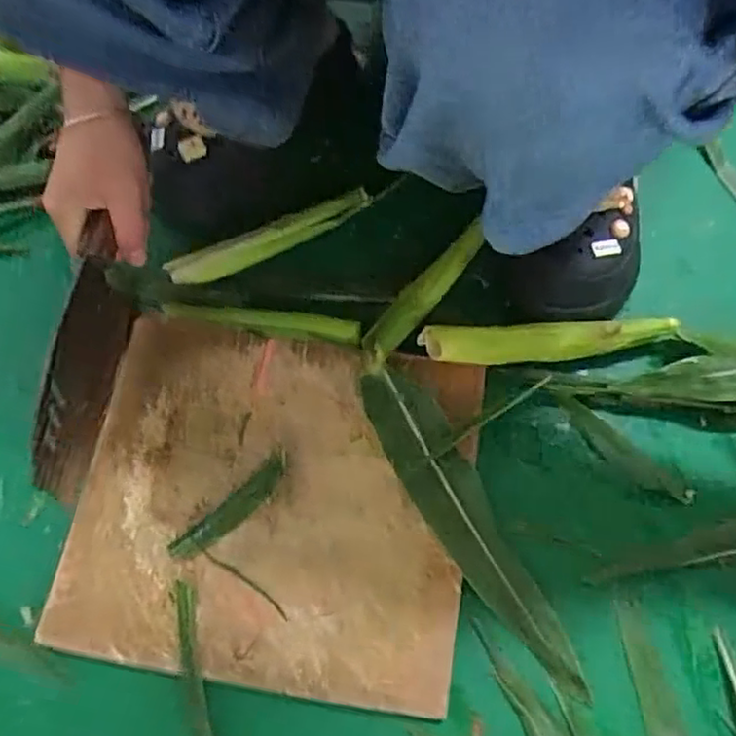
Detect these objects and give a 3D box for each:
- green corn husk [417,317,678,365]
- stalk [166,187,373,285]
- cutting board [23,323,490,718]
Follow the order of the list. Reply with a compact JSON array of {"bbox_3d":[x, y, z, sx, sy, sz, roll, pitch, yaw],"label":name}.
[{"bbox_3d":[0.142,-0.019,0.525,0.194,0.031,0.032,0,70,1],"label":"green corn husk"},{"bbox_3d":[-0.085,-0.115,0.588,0.190,0.023,0.031,-22,71,-7],"label":"stalk"},{"bbox_3d":[-0.073,0.099,0.501,0.294,0.012,0.262,9,70,4],"label":"cutting board"}]

